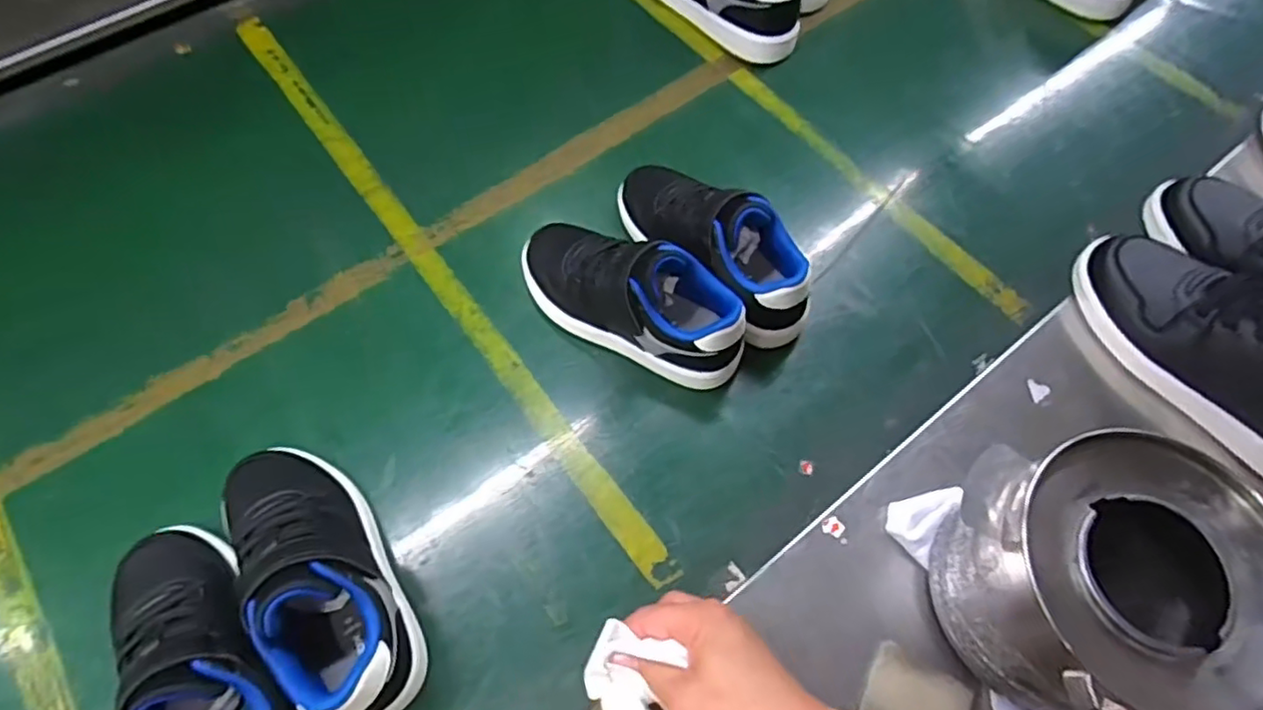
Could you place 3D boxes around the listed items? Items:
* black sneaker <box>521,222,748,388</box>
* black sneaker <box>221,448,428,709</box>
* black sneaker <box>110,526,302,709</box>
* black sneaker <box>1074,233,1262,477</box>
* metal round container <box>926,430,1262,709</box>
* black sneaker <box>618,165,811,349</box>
[{"bbox_3d":[-0.001,-0.046,0.483,0.186,0.091,0.068,28,68,11],"label":"black sneaker"},{"bbox_3d":[-0.201,0.137,0.400,0.078,0.089,0.193,-32,71,-16],"label":"black sneaker"},{"bbox_3d":[-0.253,0.184,0.375,0.069,0.089,0.192,-37,73,-18],"label":"black sneaker"},{"bbox_3d":[0.420,0.004,0.440,0.074,0.118,0.231,-37,72,-16],"label":"black sneaker"},{"bbox_3d":[0.261,0.128,0.362,0.138,0.118,0.130,1,66,-1],"label":"metal round container"},{"bbox_3d":[0.062,-0.088,0.503,0.190,0.092,0.070,39,70,15],"label":"black sneaker"}]

